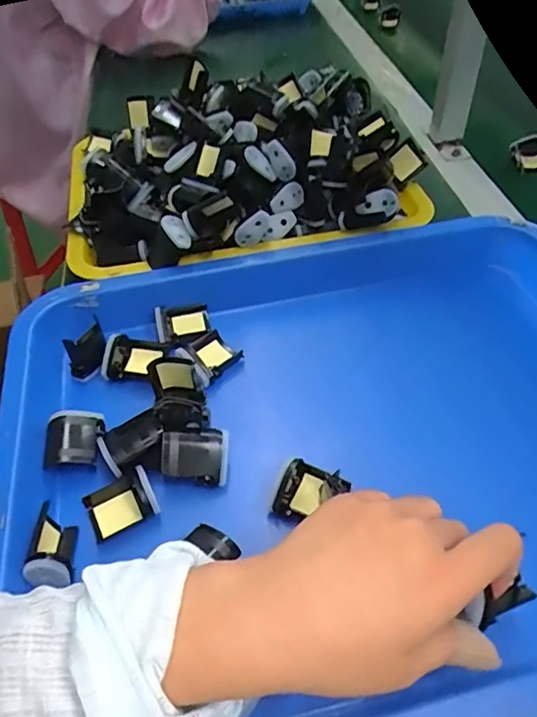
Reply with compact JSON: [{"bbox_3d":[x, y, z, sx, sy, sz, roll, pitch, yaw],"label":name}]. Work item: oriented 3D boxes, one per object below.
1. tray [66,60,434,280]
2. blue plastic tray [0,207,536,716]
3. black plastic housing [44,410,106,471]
[{"bbox_3d":[-0.026,-0.184,0.509,0.332,0.104,0.219,-11,49,-6],"label":"tray"},{"bbox_3d":[0.052,0.045,0.354,0.436,0.054,0.348,-11,49,-6],"label":"blue plastic tray"},{"bbox_3d":[-0.128,0.054,0.353,0.034,0.015,0.040,-7,48,-3],"label":"black plastic housing"}]

